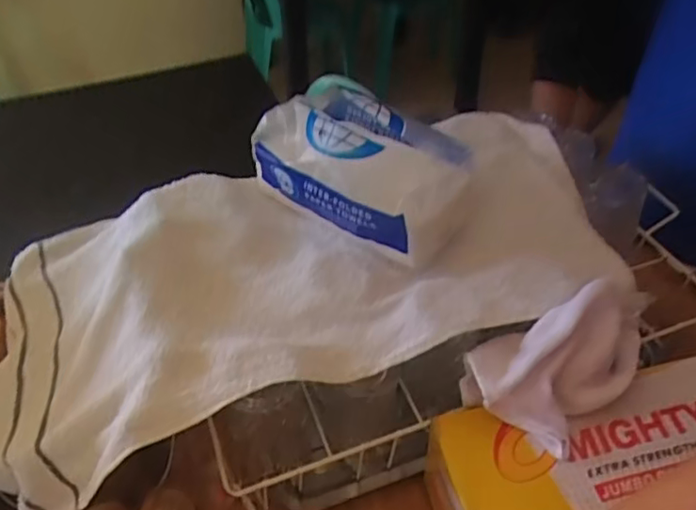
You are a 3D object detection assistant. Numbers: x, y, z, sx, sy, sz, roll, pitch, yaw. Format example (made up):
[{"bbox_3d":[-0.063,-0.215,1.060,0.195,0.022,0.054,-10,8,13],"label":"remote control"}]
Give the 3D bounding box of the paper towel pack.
[{"bbox_3d":[0.010,-0.091,0.586,0.198,0.093,0.115,32,52,30],"label":"paper towel pack"}]

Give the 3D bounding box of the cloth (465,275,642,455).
[{"bbox_3d":[0.184,0.072,0.515,0.182,0.083,0.102,-33,51,-30],"label":"cloth"}]

